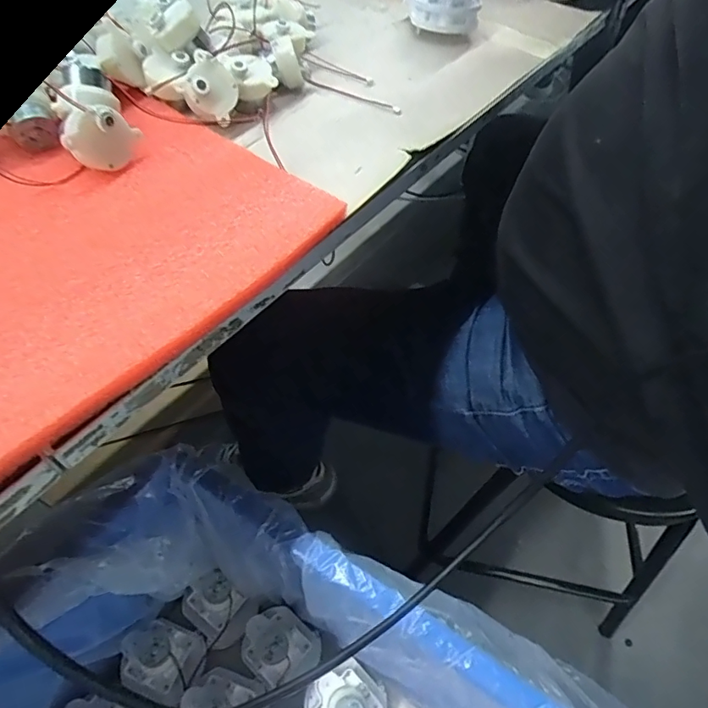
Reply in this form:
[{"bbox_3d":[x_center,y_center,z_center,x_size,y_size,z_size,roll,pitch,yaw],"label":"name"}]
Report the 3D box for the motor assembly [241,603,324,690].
[{"bbox_3d":[-0.065,0.255,0.433,0.066,0.039,0.059,36,59,21],"label":"motor assembly"}]

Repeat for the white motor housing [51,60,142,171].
[{"bbox_3d":[-0.134,-0.122,0.256,0.034,0.038,0.041,-19,57,-17],"label":"white motor housing"}]

